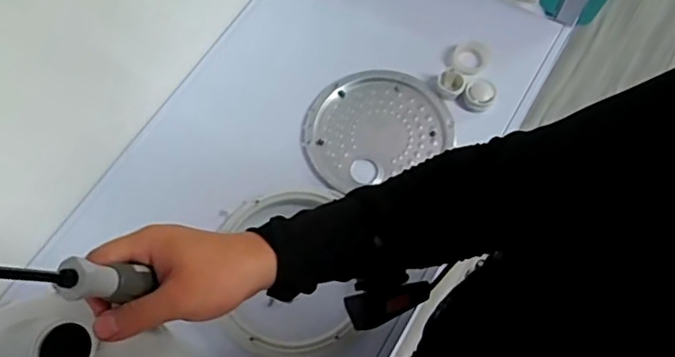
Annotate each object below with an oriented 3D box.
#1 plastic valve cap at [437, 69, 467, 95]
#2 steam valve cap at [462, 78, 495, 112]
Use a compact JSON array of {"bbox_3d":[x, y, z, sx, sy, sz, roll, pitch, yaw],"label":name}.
[{"bbox_3d":[0.148,-0.123,0.762,0.034,0.019,0.034,0,65,1],"label":"plastic valve cap"},{"bbox_3d":[0.180,-0.106,0.751,0.038,0.021,0.037,0,65,1],"label":"steam valve cap"}]

